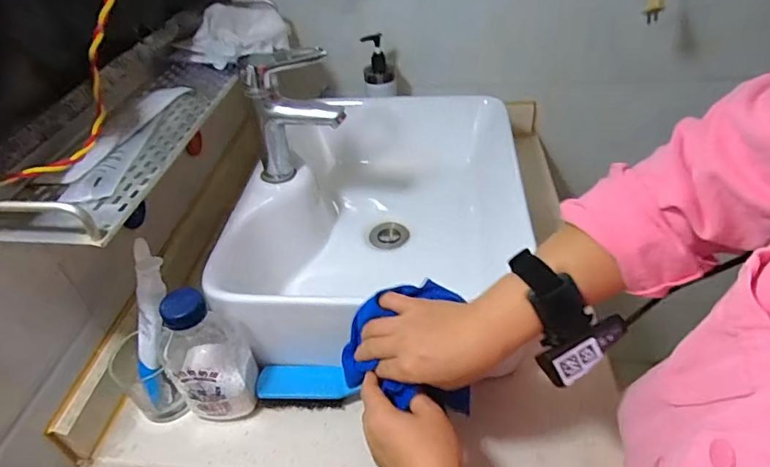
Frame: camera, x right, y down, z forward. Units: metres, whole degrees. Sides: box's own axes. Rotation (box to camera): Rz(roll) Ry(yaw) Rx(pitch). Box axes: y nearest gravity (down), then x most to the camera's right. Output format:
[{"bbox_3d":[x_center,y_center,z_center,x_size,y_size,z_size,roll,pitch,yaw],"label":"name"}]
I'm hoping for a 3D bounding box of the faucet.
[{"bbox_3d":[-0.117,-0.147,0.619,0.121,0.159,0.085,-12,39,-7],"label":"faucet"}]

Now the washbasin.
[{"bbox_3d":[0.001,-0.035,0.708,0.365,0.146,0.497,1,39,9],"label":"washbasin"}]

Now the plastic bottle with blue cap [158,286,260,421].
[{"bbox_3d":[-0.188,0.132,0.500,0.075,0.177,0.078,-29,44,-25],"label":"plastic bottle with blue cap"}]

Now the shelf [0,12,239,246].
[{"bbox_3d":[-0.273,-0.151,0.535,0.119,0.070,0.441,-1,39,7],"label":"shelf"}]

